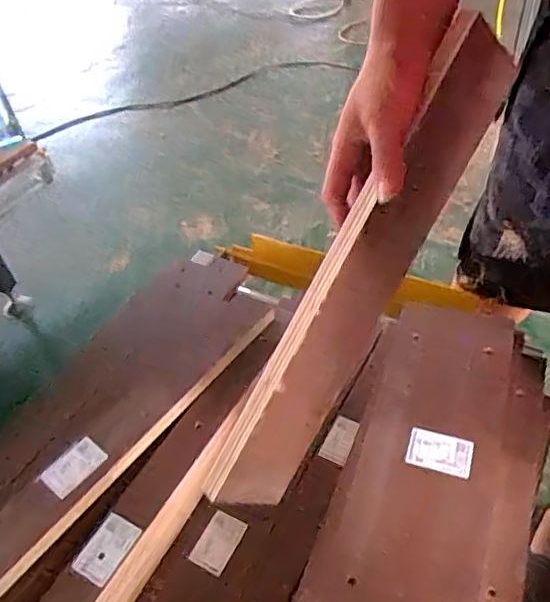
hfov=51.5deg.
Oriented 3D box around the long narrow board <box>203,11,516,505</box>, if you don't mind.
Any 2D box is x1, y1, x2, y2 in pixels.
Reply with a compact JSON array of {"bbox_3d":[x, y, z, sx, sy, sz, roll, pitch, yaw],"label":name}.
[{"bbox_3d":[0.068,-0.016,0.442,0.403,0.070,0.018,-61,29,5],"label":"long narrow board"}]

